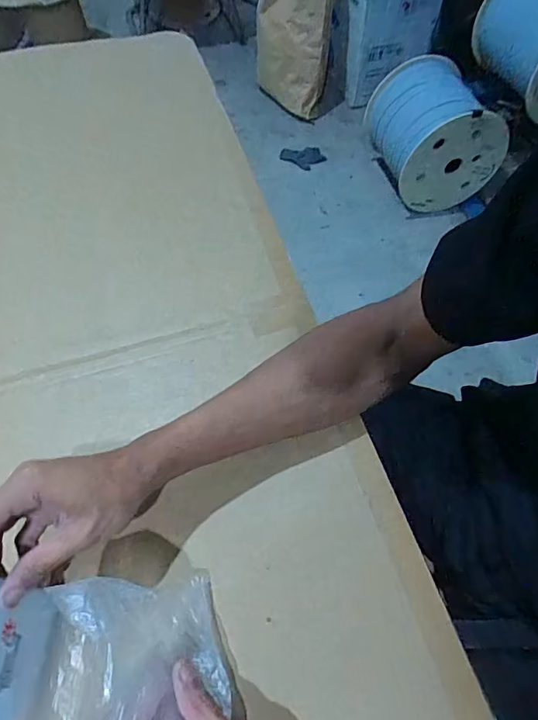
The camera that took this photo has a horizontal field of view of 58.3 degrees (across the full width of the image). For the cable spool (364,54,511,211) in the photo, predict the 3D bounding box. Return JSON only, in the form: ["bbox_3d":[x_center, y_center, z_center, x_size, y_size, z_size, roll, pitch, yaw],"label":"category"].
[{"bbox_3d":[0.522,-0.751,1.582,0.393,0.305,0.393,-14,59,-7],"label":"cable spool"}]

